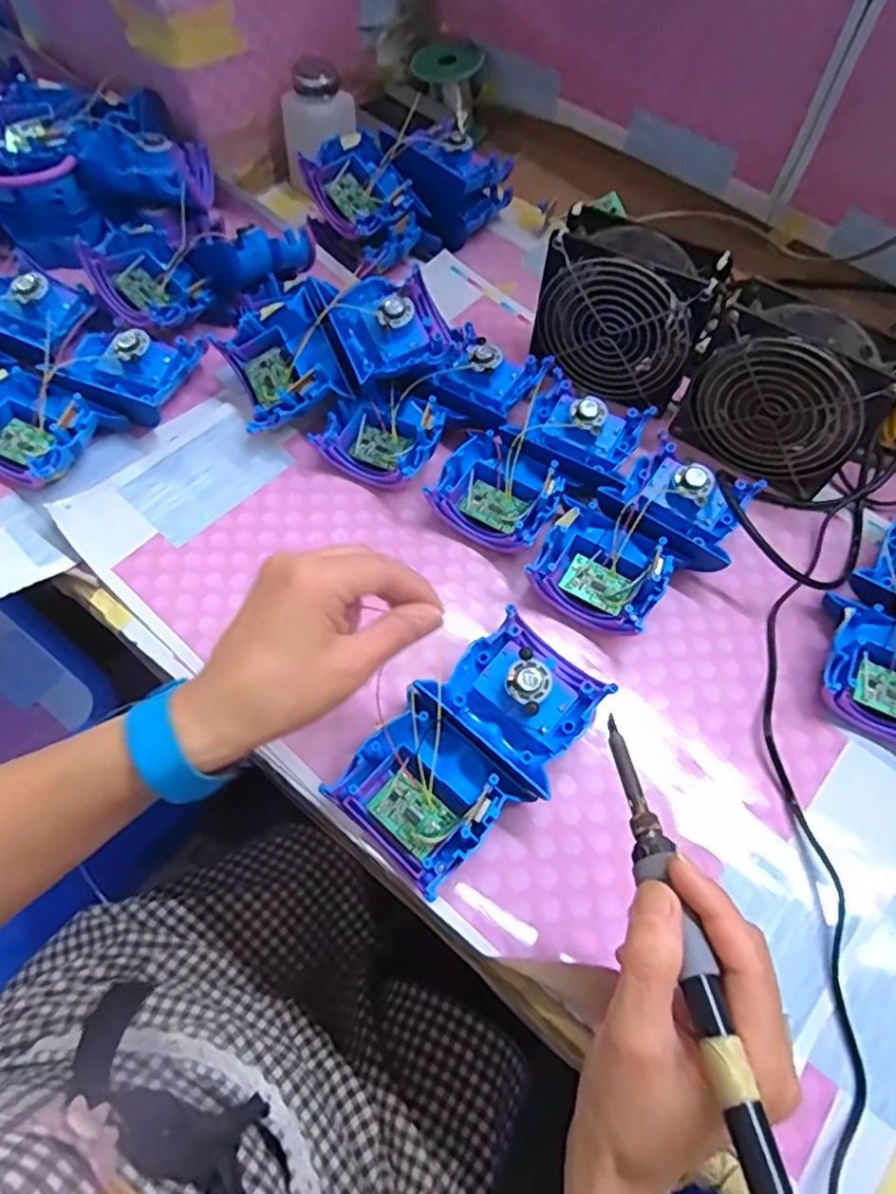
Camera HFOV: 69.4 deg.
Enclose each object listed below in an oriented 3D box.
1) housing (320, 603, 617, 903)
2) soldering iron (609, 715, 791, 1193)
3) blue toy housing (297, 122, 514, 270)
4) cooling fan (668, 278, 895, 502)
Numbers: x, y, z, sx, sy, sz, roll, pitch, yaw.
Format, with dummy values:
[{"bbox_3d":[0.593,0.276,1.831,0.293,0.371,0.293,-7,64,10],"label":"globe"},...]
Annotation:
[{"bbox_3d":[0.016,0.084,0.373,0.084,0.037,0.151,41,67,16],"label":"housing"},{"bbox_3d":[0.091,0.136,0.251,0.016,0.017,0.206,-5,43,-3],"label":"soldering iron"},{"bbox_3d":[-0.030,-0.361,0.573,0.179,0.063,0.095,-26,67,-15],"label":"blue toy housing"},{"bbox_3d":[0.236,-0.143,0.457,0.121,0.112,0.051,34,66,14],"label":"cooling fan"}]

